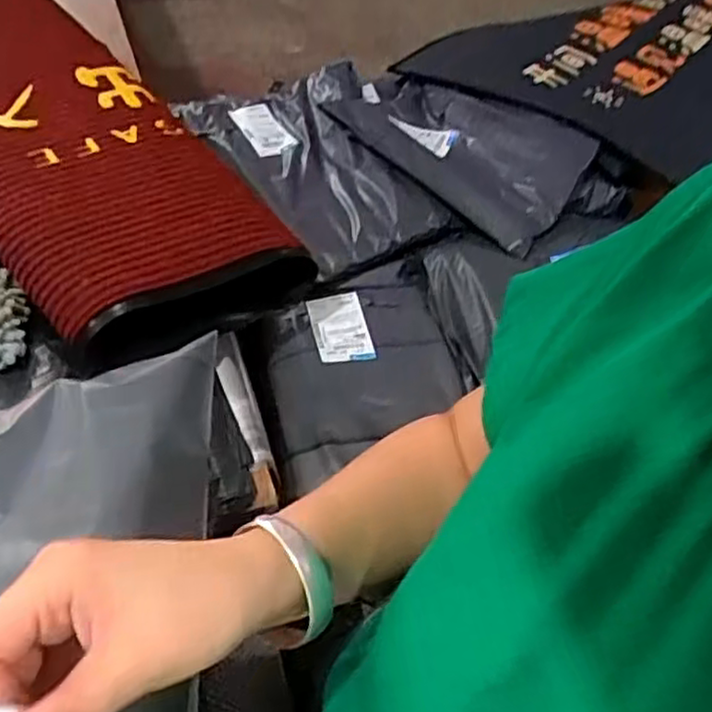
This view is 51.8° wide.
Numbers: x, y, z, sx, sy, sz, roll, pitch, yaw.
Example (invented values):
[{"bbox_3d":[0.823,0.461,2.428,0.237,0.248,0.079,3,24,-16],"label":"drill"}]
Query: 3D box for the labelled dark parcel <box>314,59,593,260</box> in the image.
[{"bbox_3d":[0.168,-0.378,1.245,0.249,0.065,0.483,-35,61,-29],"label":"labelled dark parcel"}]

